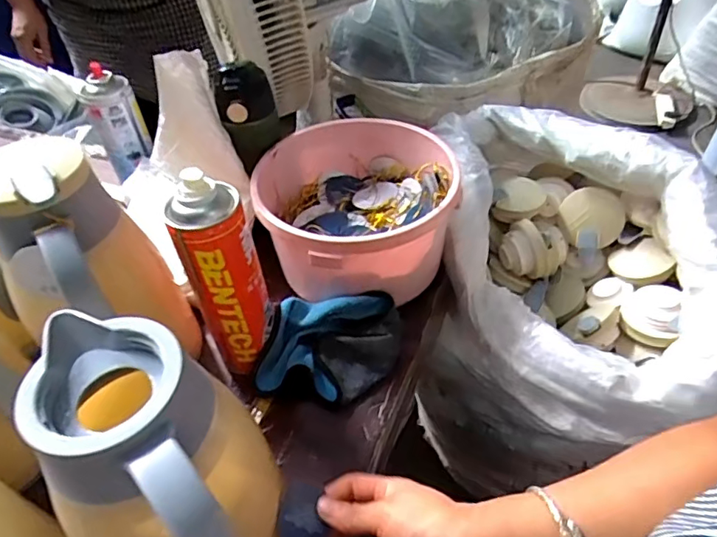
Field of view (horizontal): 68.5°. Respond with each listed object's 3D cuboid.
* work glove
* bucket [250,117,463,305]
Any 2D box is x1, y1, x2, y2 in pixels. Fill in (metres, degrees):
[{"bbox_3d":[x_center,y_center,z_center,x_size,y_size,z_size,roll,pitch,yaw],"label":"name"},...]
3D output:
[{"bbox_3d":[-0.029,0.075,0.545,0.136,0.046,0.110,5,46,9],"label":"work glove"},{"bbox_3d":[-0.001,-0.065,0.599,0.211,0.110,0.212,-2,46,2],"label":"bucket"}]

